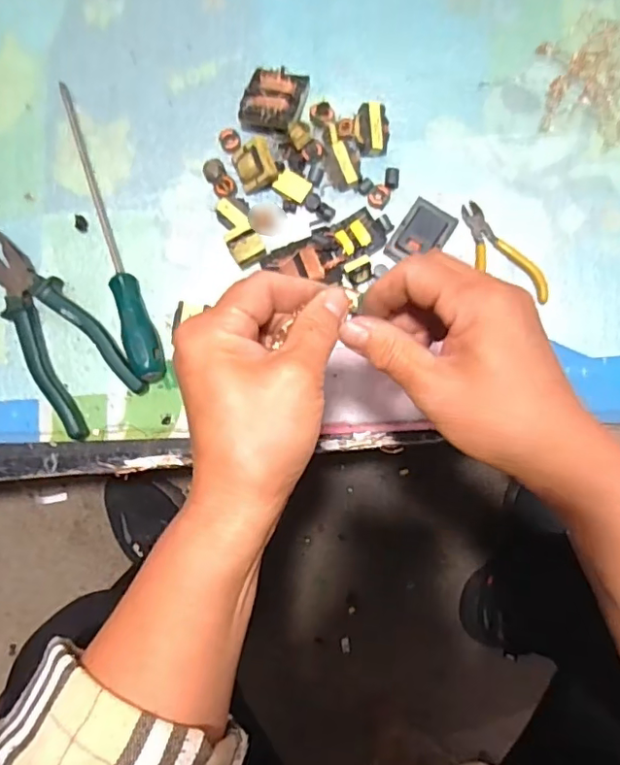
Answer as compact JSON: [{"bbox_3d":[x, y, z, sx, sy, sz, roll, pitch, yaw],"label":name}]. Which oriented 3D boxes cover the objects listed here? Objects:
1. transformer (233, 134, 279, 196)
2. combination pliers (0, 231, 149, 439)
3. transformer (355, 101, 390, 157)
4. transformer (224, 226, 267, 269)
[{"bbox_3d":[-0.048,-0.189,0.486,0.035,0.029,0.036,-22,83,2],"label":"transformer"},{"bbox_3d":[-0.234,-0.048,0.493,0.077,0.021,0.192,-39,82,0],"label":"combination pliers"},{"bbox_3d":[0.054,-0.221,0.488,0.029,0.019,0.042,1,84,5],"label":"transformer"},{"bbox_3d":[-0.056,-0.120,0.488,0.028,0.022,0.031,-29,119,0],"label":"transformer"}]

